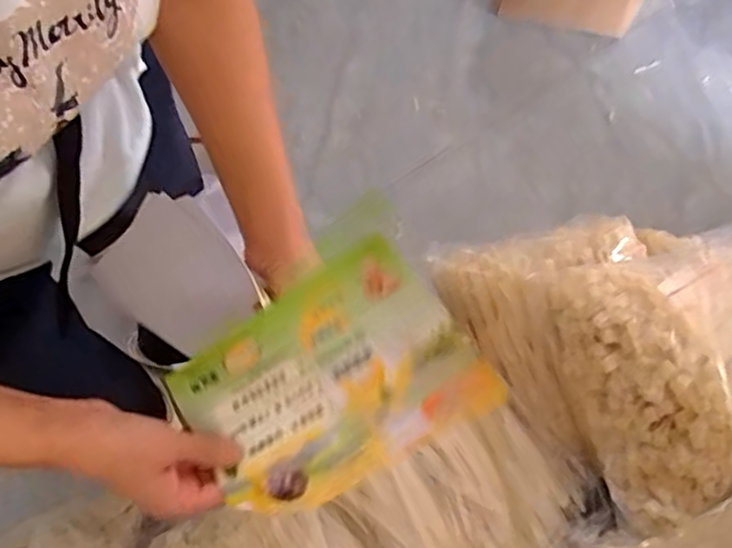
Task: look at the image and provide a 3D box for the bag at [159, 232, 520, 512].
[{"bbox_3d":[-0.025,0.079,0.430,0.198,0.038,0.138,-34,94,20],"label":"bag"}]

